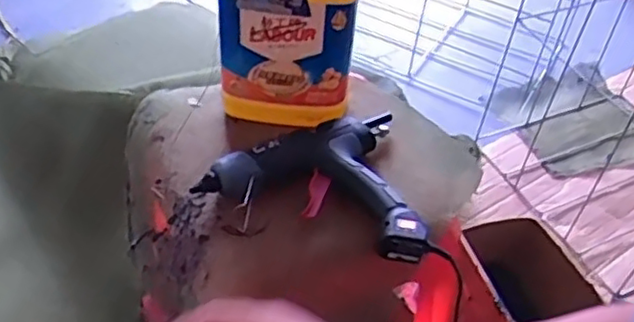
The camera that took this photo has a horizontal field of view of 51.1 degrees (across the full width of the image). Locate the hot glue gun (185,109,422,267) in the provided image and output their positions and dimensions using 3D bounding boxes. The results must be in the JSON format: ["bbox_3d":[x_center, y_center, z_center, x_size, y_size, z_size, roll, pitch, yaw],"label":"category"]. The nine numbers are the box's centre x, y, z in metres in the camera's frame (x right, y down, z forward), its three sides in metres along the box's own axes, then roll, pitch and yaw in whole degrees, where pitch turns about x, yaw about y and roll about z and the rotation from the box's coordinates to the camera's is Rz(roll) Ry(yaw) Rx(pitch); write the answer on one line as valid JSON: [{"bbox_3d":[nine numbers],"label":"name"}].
[{"bbox_3d":[0.018,0.000,0.705,0.230,0.047,0.184,16,46,11],"label":"hot glue gun"}]

